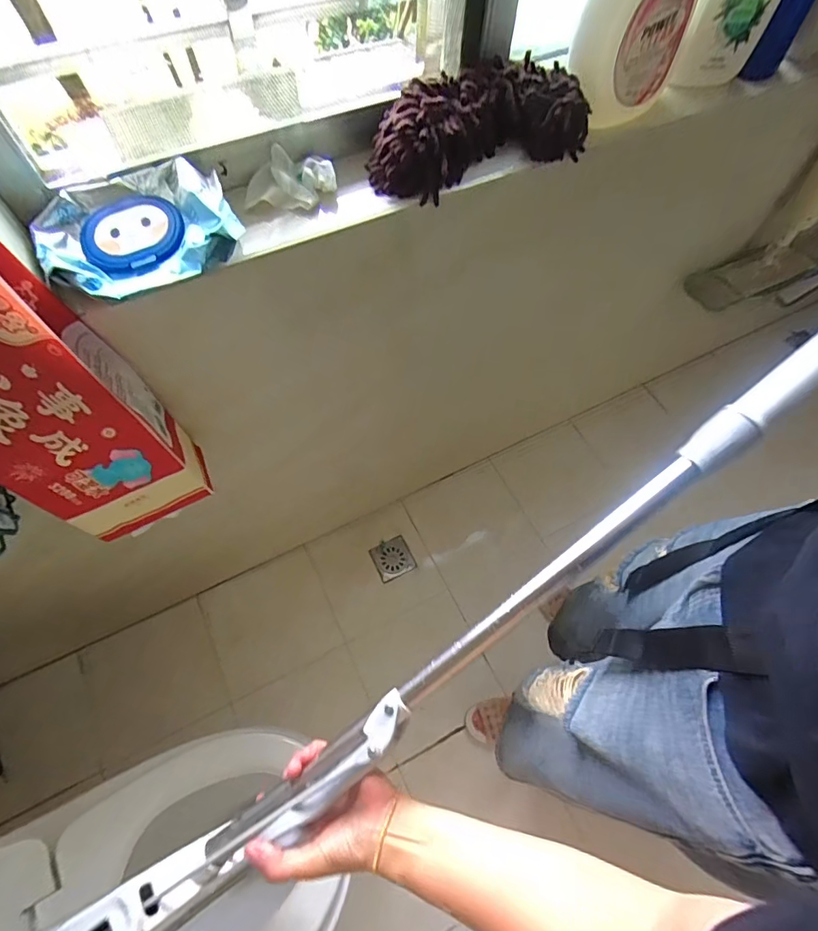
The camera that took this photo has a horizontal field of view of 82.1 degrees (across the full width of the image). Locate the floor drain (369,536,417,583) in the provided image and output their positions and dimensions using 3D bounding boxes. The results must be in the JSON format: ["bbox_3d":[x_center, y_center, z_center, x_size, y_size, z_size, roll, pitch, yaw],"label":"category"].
[{"bbox_3d":[-0.045,0.259,1.313,0.106,0.012,0.102,-26,68,-13],"label":"floor drain"}]

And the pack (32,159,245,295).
[{"bbox_3d":[-0.267,-0.233,0.467,0.181,0.048,0.138,-23,67,-11],"label":"pack"}]

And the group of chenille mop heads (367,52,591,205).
[{"bbox_3d":[0.080,-0.392,0.543,0.256,0.080,0.095,-20,67,-10],"label":"group of chenille mop heads"}]

